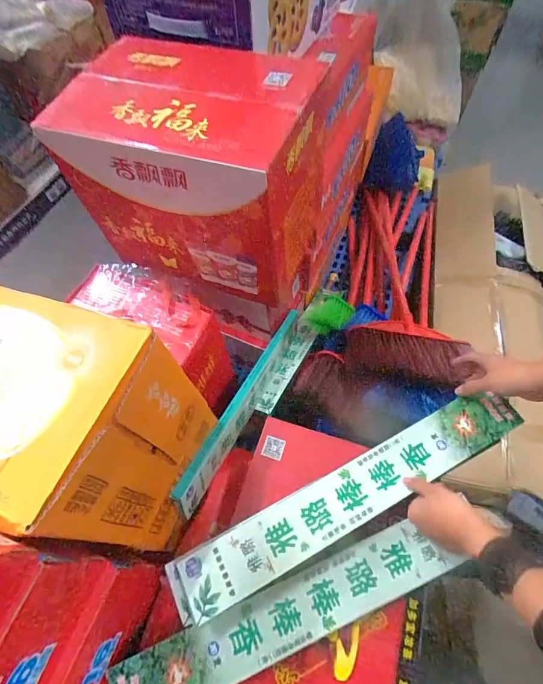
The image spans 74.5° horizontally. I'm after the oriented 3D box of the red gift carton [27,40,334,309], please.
[{"bbox_3d":[-0.112,-0.280,0.606,0.321,0.279,0.267,17,63,11],"label":"red gift carton"}]

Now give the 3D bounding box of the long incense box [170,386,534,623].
[{"bbox_3d":[0.106,0.197,0.474,0.496,0.027,0.069,-25,63,-12],"label":"long incense box"}]

